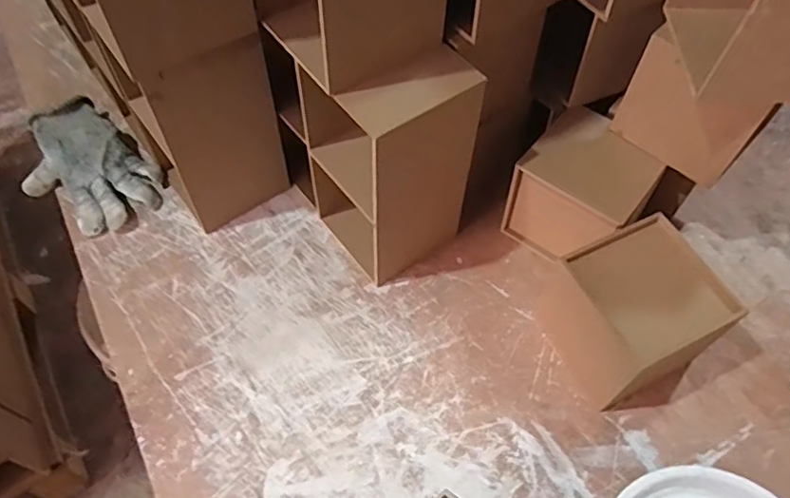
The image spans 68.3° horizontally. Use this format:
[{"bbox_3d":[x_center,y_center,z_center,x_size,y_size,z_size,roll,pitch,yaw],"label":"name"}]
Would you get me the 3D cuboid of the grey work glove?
[{"bbox_3d":[-0.351,-0.092,0.662,0.182,0.046,0.120,36,64,22],"label":"grey work glove"}]

